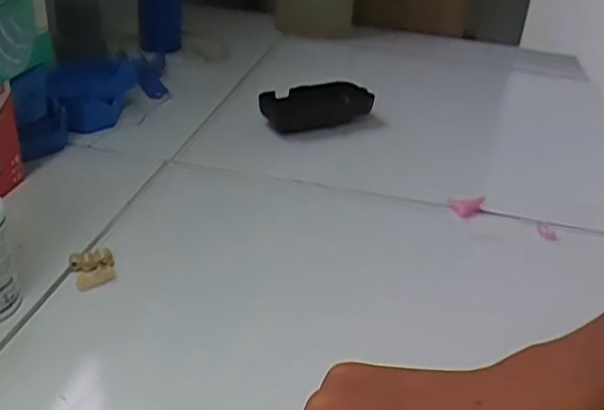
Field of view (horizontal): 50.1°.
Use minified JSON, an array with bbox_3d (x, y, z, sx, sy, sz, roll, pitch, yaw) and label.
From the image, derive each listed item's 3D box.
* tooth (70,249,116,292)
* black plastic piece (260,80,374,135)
[{"bbox_3d":[-0.127,0.039,0.393,0.025,0.010,0.029,-4,30,-17],"label":"tooth"},{"bbox_3d":[0.013,-0.097,0.624,0.109,0.028,0.050,-13,34,-30],"label":"black plastic piece"}]

